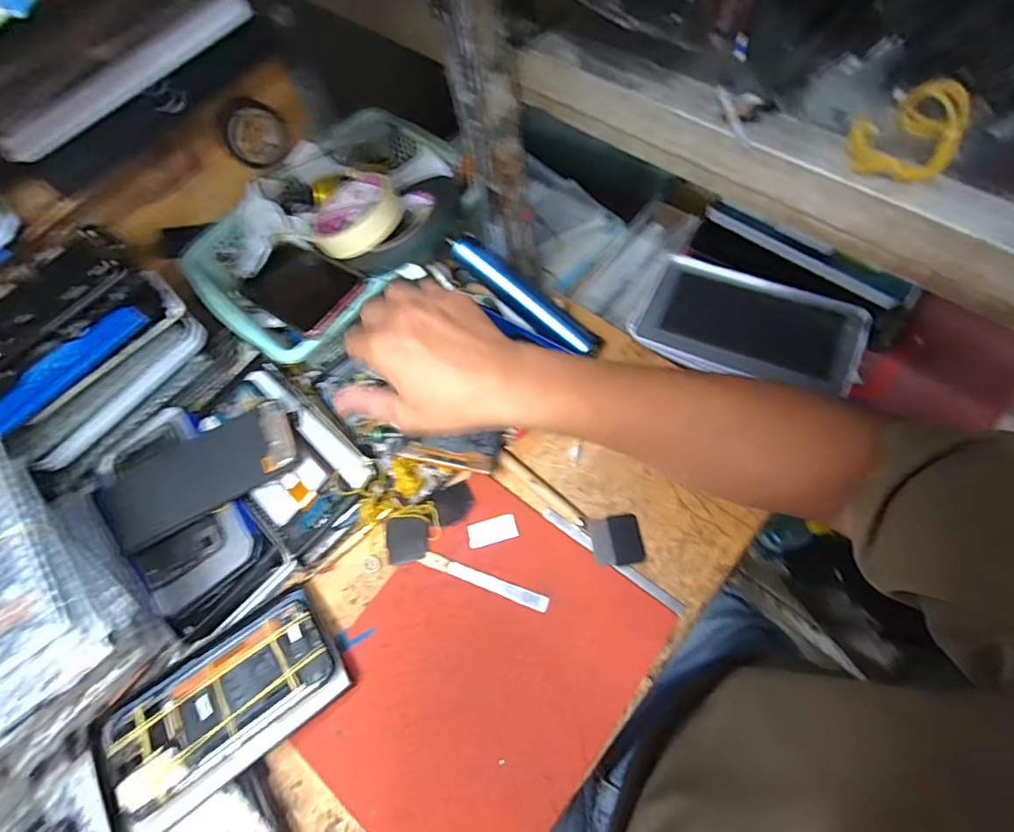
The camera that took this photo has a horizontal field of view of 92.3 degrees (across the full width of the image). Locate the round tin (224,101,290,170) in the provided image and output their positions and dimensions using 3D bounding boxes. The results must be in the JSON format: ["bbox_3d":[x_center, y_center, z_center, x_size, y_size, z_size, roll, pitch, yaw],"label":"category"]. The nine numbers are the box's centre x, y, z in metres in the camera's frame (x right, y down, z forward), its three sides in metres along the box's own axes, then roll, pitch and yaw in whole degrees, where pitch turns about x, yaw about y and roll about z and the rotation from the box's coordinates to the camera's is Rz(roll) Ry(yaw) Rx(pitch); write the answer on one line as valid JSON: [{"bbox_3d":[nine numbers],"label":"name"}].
[{"bbox_3d":[-0.237,-0.268,0.456,0.024,0.060,0.058,33,76,18],"label":"round tin"}]

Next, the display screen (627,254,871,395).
[{"bbox_3d":[0.217,-0.082,0.442,0.185,0.013,0.104,21,79,22],"label":"display screen"}]

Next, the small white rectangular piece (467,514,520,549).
[{"bbox_3d":[-0.012,0.098,0.414,0.041,0.004,0.021,-16,66,-2],"label":"small white rectangular piece"}]

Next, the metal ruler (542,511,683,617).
[{"bbox_3d":[0.084,0.115,0.394,0.130,0.005,0.011,34,63,18],"label":"metal ruler"}]

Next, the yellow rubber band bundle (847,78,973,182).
[{"bbox_3d":[0.183,-0.130,0.219,0.041,0.022,0.045,37,77,19],"label":"yellow rubber band bundle"}]

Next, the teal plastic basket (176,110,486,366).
[{"bbox_3d":[-0.164,-0.178,0.493,0.207,0.068,0.271,39,78,19],"label":"teal plastic basket"}]

